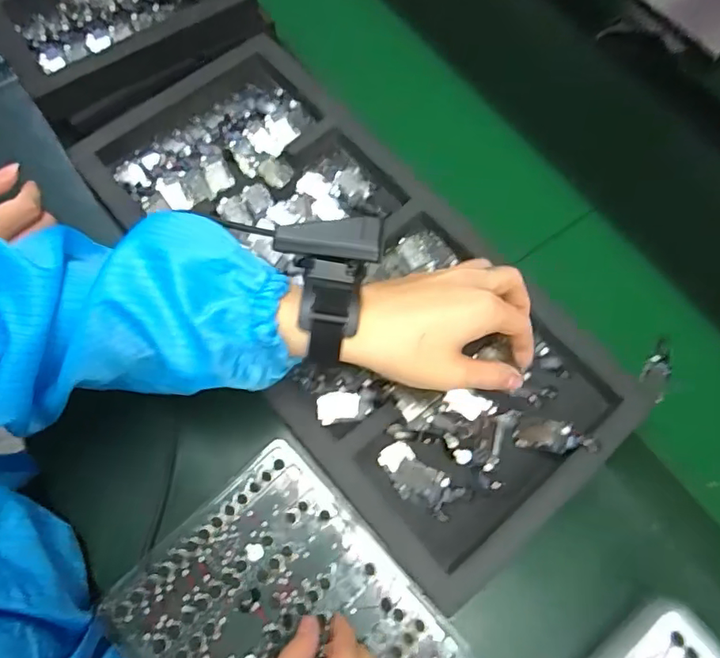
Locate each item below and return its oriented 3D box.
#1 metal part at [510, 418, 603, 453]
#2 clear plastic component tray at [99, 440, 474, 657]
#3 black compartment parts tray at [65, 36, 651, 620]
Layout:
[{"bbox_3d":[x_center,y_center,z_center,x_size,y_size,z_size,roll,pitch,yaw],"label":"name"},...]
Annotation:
[{"bbox_3d":[0.144,0.080,0.386,0.059,0.011,0.023,4,63,29],"label":"metal part"},{"bbox_3d":[-0.048,0.211,0.358,0.165,0.020,0.217,-42,73,-17],"label":"clear plastic component tray"},{"bbox_3d":[-0.021,-0.044,0.446,0.227,0.052,0.497,-40,76,-17],"label":"black compartment parts tray"}]

